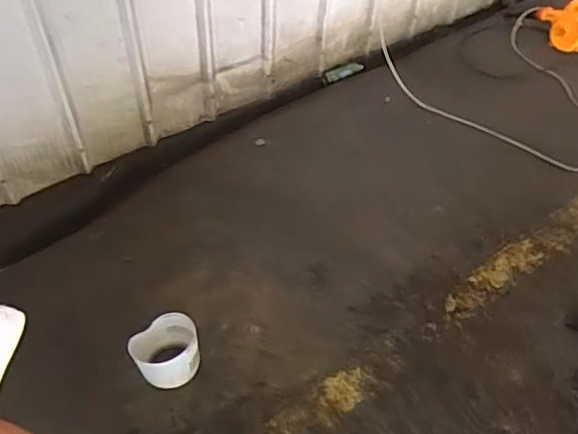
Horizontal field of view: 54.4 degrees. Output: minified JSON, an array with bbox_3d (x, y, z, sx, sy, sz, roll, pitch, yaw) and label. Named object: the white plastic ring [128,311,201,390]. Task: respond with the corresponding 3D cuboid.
[{"bbox_3d":[-0.333,0.369,1.539,0.177,0.134,0.174,-5,52,-8],"label":"white plastic ring"}]

